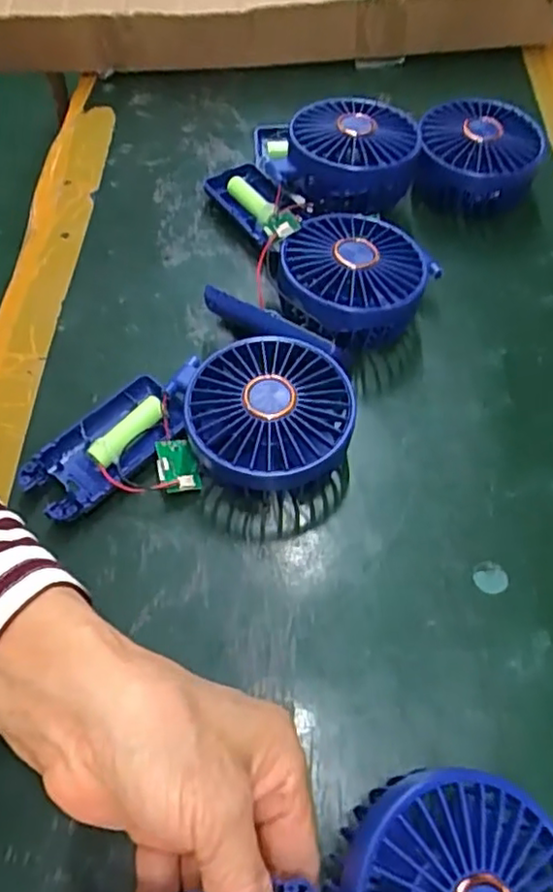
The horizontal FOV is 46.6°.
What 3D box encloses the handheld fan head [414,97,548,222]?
[{"bbox_3d":[0.142,-0.205,0.459,0.085,0.047,0.082,9,59,6],"label":"handheld fan head"}]

